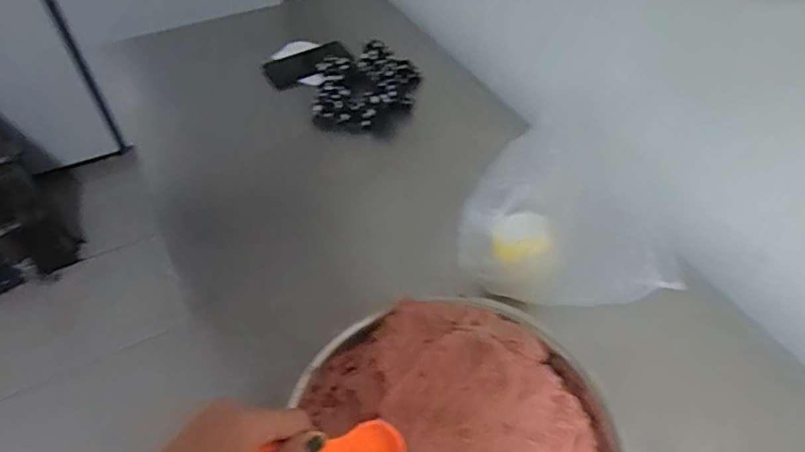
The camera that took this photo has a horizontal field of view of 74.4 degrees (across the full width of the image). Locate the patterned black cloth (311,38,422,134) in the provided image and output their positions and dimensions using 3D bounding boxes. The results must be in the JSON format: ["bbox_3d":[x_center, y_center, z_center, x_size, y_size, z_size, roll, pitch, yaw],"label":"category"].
[{"bbox_3d":[-0.066,-0.241,0.933,0.172,0.072,0.174,10,49,9],"label":"patterned black cloth"}]

